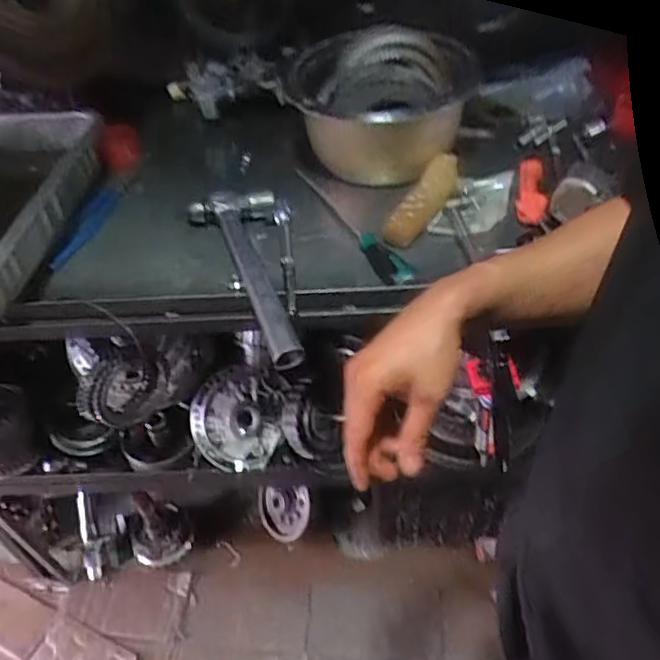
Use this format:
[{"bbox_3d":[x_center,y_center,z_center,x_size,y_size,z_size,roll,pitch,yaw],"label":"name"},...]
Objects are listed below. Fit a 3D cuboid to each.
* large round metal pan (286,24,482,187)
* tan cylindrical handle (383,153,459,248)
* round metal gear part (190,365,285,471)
[{"bbox_3d":[0.087,-0.381,1.078,0.302,0.146,0.295,-1,48,2],"label":"large round metal pan"},{"bbox_3d":[0.149,-0.206,0.971,0.057,0.041,0.198,22,53,22],"label":"tan cylindrical handle"},{"bbox_3d":[-0.168,0.163,1.134,0.166,0.044,0.179,0,89,-7],"label":"round metal gear part"}]

